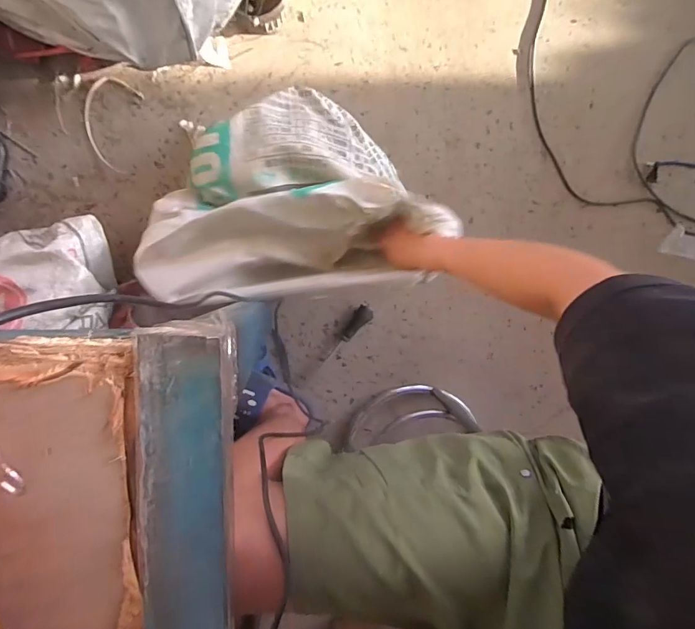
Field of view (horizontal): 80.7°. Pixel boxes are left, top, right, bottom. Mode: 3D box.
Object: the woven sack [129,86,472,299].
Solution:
[{"bbox_3d":[-0.104,-0.214,0.684,0.450,0.217,0.338,-5,93,-8],"label":"woven sack"}]

